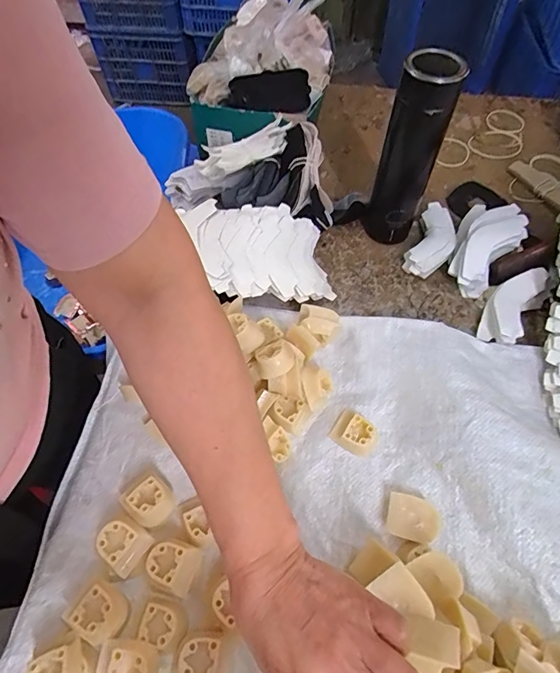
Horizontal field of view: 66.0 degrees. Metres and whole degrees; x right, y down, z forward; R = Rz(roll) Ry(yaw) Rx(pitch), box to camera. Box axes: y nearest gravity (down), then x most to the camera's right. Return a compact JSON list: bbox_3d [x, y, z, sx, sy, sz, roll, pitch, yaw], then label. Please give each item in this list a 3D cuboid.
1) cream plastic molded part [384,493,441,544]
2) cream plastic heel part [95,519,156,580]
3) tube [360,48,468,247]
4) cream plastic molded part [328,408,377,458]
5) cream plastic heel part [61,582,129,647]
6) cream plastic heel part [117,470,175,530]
[{"bbox_3d":[0.125,0.171,0.405,0.047,0.011,0.038,7,63,26],"label":"cream plastic molded part"},{"bbox_3d":[-0.140,0.187,0.387,0.039,0.030,0.037,35,65,20],"label":"cream plastic heel part"},{"bbox_3d":[0.153,-0.213,0.525,0.063,0.233,0.061,18,60,11],"label":"tube"},{"bbox_3d":[0.079,0.101,0.452,0.046,0.019,0.038,33,64,19],"label":"cream plastic molded part"},{"bbox_3d":[-0.149,0.230,0.360,0.041,0.031,0.036,30,63,18],"label":"cream plastic heel part"},{"bbox_3d":[-0.123,0.154,0.405,0.047,0.031,0.039,37,65,21],"label":"cream plastic heel part"}]

